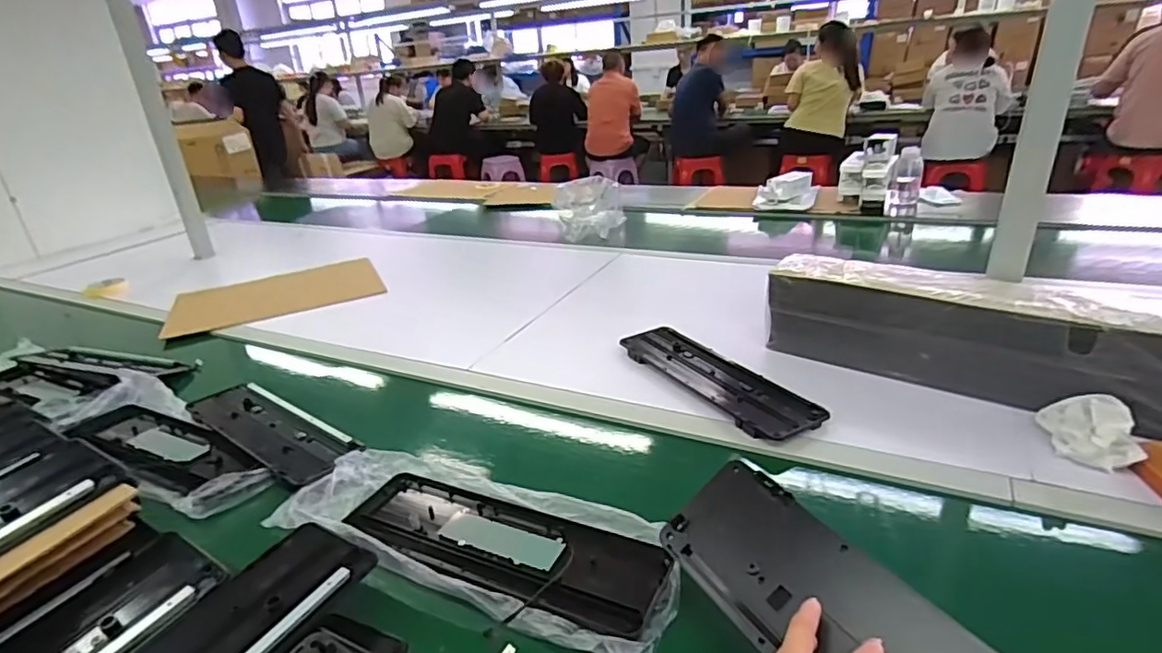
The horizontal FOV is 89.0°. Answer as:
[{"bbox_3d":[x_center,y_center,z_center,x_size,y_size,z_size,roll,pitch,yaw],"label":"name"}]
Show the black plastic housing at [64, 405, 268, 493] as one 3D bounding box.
[{"bbox_3d":[-0.590,0.169,0.839,0.359,0.031,0.105,11,29,31],"label":"black plastic housing"}]

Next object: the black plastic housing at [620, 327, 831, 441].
[{"bbox_3d":[0.194,0.076,0.890,0.102,0.021,0.348,-17,27,-26],"label":"black plastic housing"}]

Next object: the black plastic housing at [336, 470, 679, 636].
[{"bbox_3d":[-0.090,0.227,0.624,0.355,0.015,0.116,8,27,26],"label":"black plastic housing"}]

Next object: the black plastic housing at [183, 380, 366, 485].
[{"bbox_3d":[-0.450,0.146,0.852,0.360,0.017,0.098,14,30,35],"label":"black plastic housing"}]

